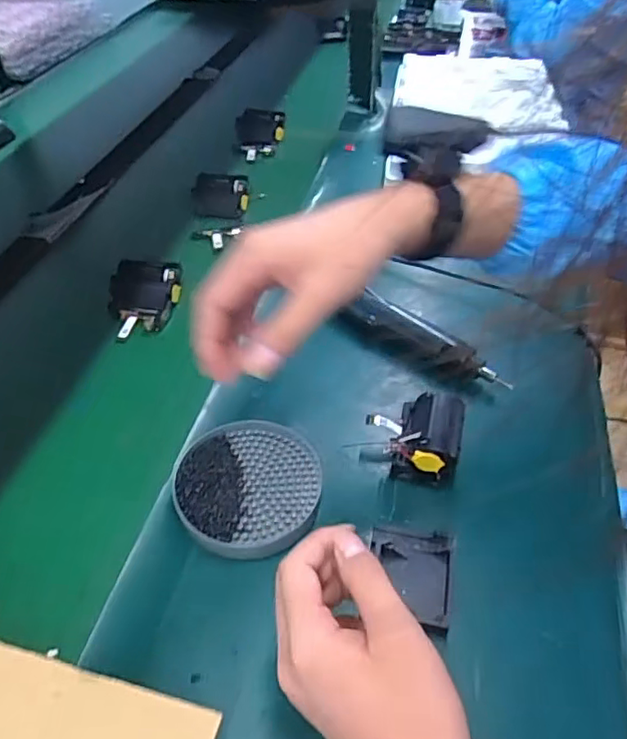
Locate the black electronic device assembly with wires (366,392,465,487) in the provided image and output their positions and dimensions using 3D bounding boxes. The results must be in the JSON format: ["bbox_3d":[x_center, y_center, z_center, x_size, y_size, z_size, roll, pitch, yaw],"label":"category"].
[{"bbox_3d":[0.084,0.054,0.493,0.074,0.046,0.067,10,46,10],"label":"black electronic device assembly with wires"}]

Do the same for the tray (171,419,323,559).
[{"bbox_3d":[-0.053,0.093,0.472,0.111,0.020,0.116,0,45,0],"label":"tray"}]

